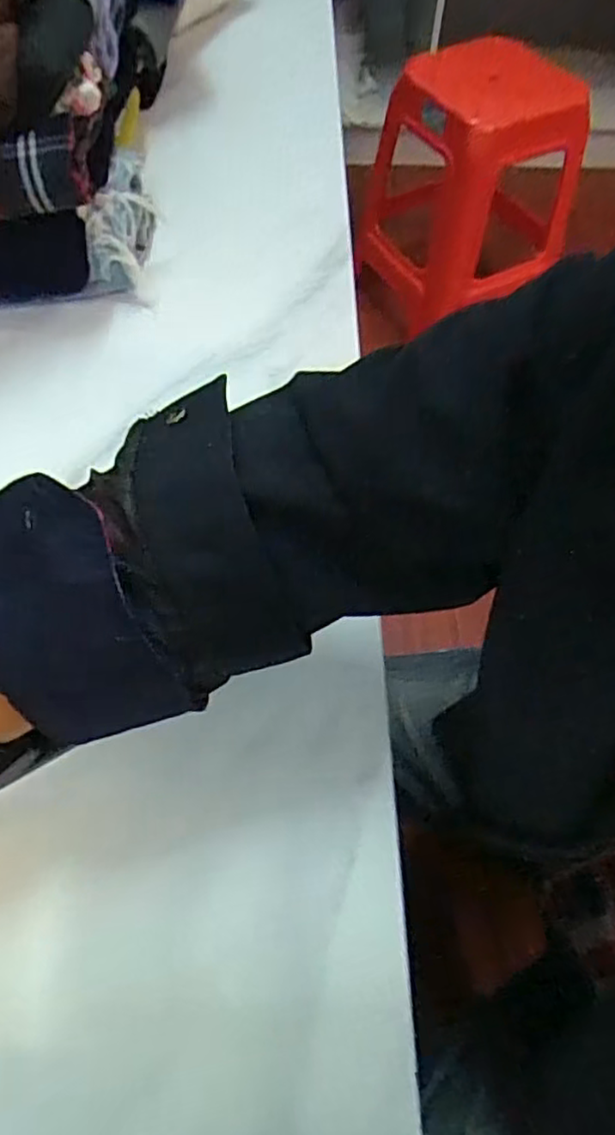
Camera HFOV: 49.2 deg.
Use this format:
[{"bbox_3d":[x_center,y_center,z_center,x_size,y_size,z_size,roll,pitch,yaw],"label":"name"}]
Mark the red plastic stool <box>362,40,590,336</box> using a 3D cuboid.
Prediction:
[{"bbox_3d":[0.383,-0.892,1.580,0.403,0.492,0.403,-25,63,-17],"label":"red plastic stool"}]

